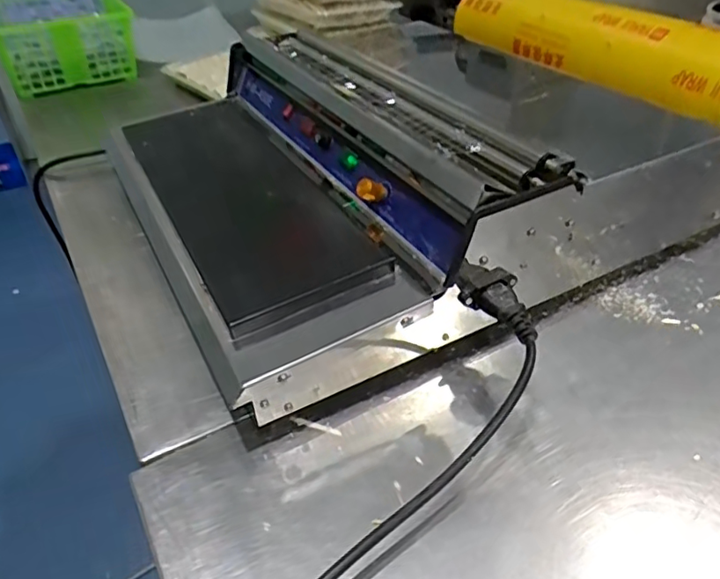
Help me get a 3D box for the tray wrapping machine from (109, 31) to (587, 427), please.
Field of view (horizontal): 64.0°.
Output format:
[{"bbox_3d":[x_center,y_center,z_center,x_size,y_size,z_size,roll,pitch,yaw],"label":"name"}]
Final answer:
[{"bbox_3d":[-0.073,-0.118,0.565,0.282,0.127,0.489,-21,43,-20],"label":"tray wrapping machine"}]

